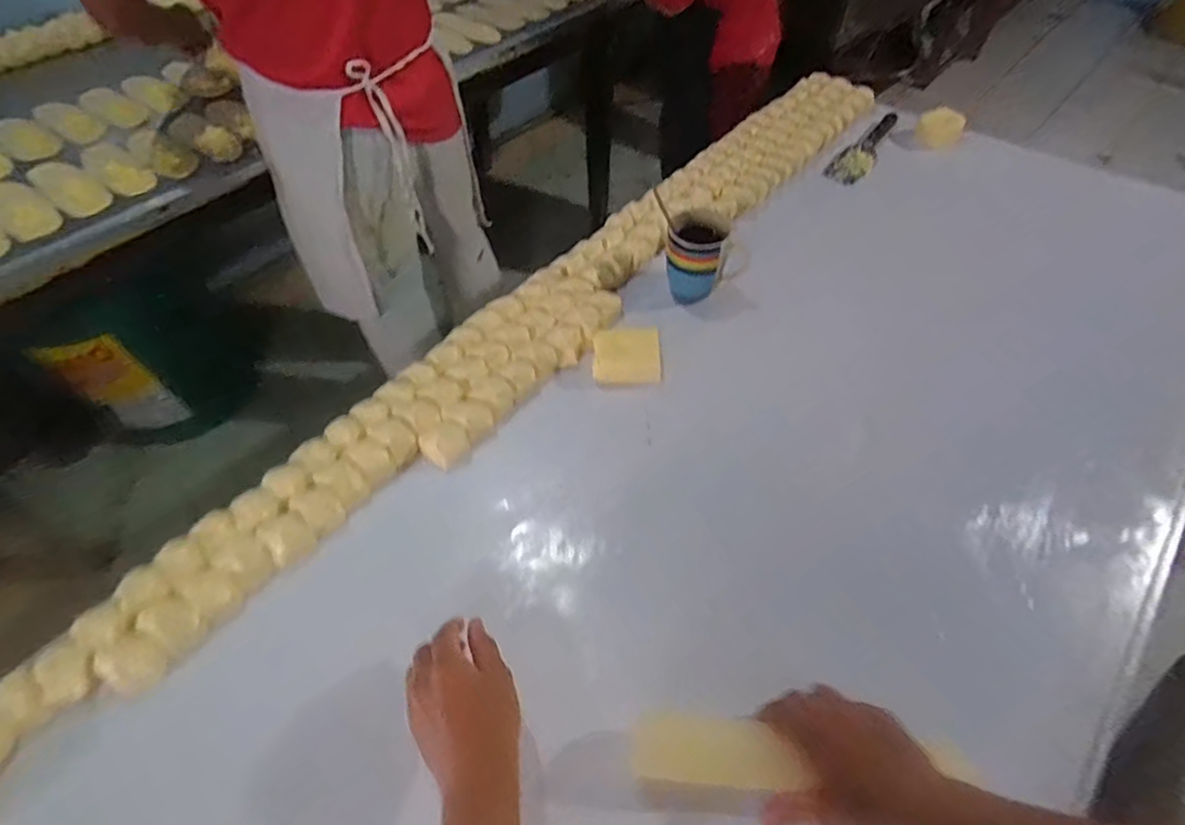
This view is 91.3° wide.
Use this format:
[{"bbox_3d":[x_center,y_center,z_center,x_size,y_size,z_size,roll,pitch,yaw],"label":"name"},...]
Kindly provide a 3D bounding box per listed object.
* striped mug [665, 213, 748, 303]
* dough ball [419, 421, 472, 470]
[{"bbox_3d":[0.149,-0.215,0.805,0.098,0.111,0.072,23,58,16],"label":"striped mug"},{"bbox_3d":[-0.172,0.039,0.688,0.047,0.041,0.049,0,54,0],"label":"dough ball"}]

